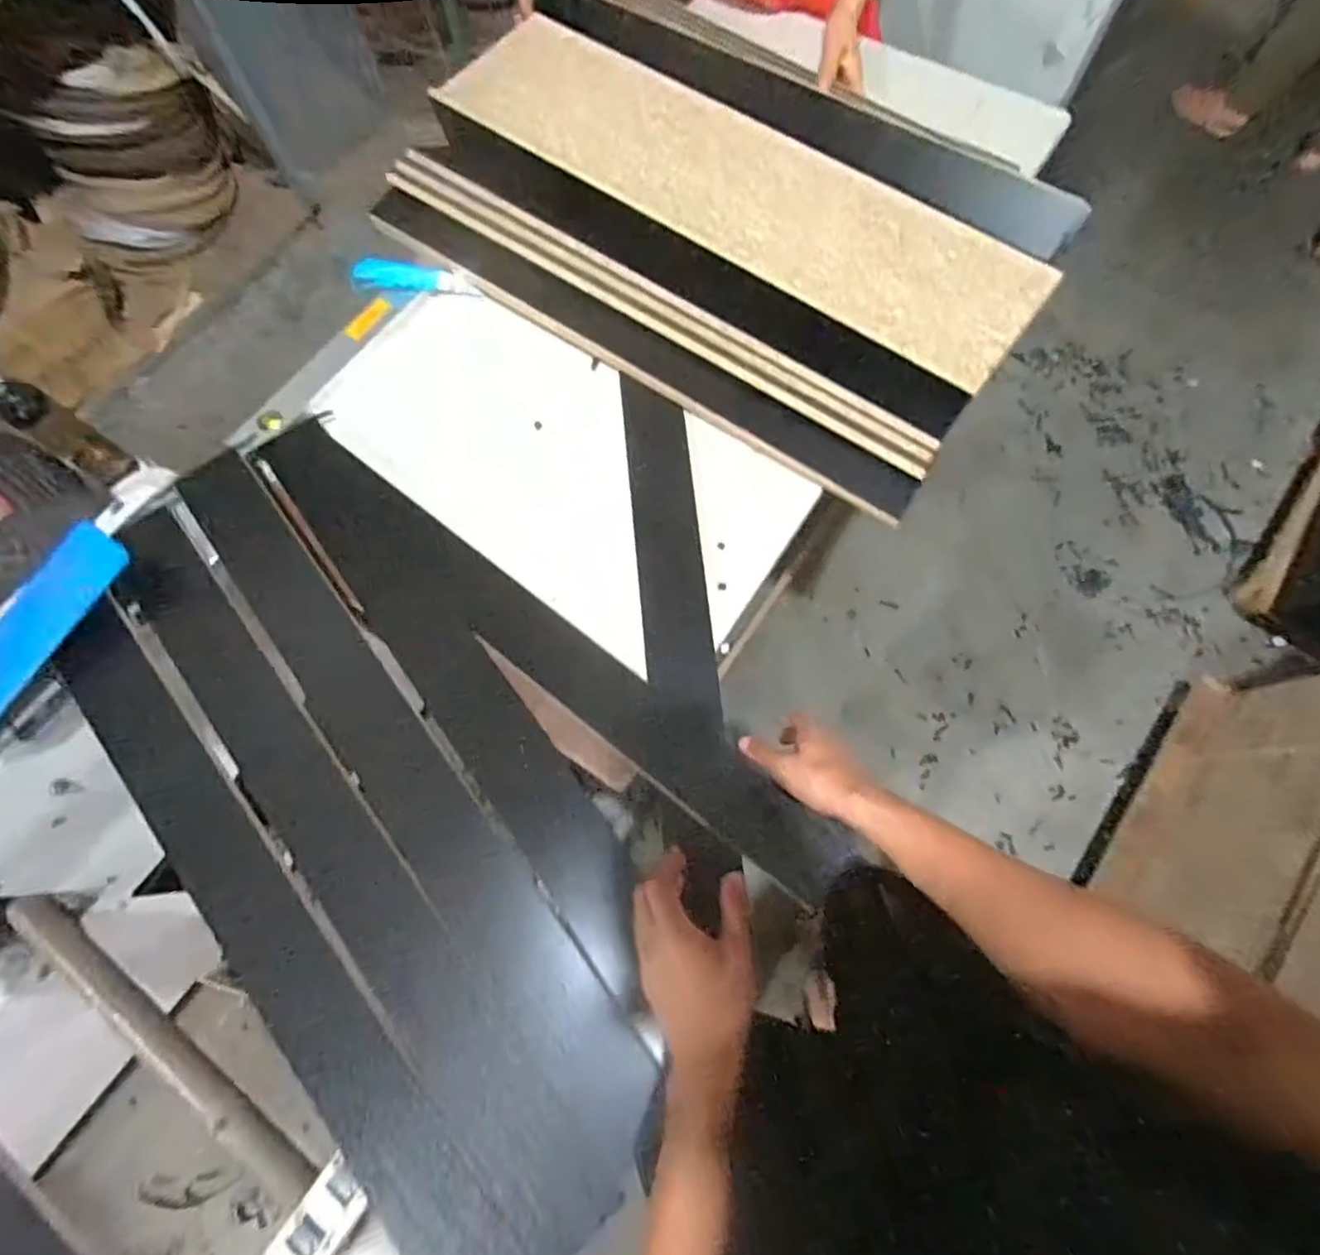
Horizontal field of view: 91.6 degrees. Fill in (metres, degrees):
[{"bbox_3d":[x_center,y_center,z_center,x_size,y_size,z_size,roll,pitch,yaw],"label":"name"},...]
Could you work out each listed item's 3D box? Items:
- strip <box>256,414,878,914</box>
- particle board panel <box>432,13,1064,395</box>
[{"bbox_3d":[-0.149,0.007,0.772,0.872,0.024,0.100,38,65,11],"label":"strip"},{"bbox_3d":[0.098,-0.614,0.886,0.863,0.022,0.212,35,81,9],"label":"particle board panel"}]

